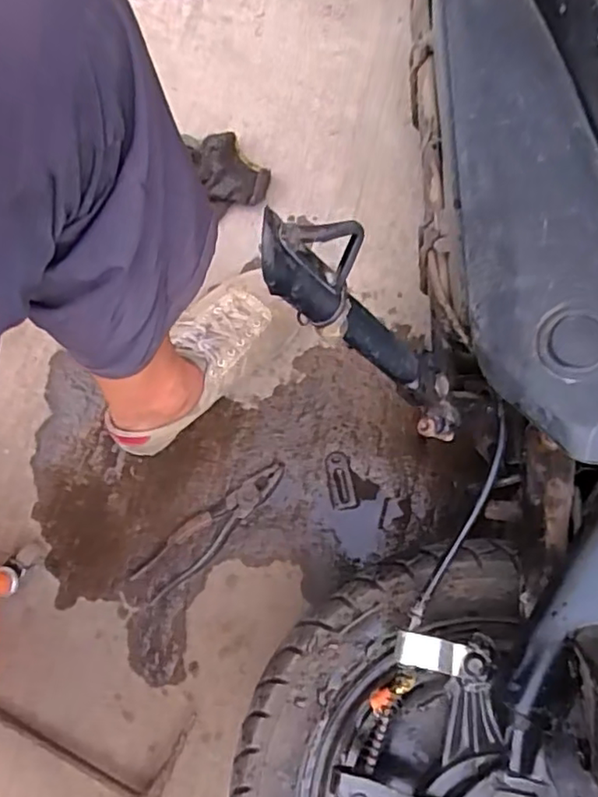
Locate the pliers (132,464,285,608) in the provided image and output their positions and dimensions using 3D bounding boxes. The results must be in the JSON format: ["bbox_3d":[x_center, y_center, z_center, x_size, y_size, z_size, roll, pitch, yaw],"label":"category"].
[{"bbox_3d":[-0.094,0.139,0.676,0.195,0.011,0.044,-41,79,-10],"label":"pliers"}]

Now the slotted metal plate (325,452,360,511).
[{"bbox_3d":[0.046,0.092,0.692,0.029,0.009,0.063,-12,76,-4],"label":"slotted metal plate"}]

